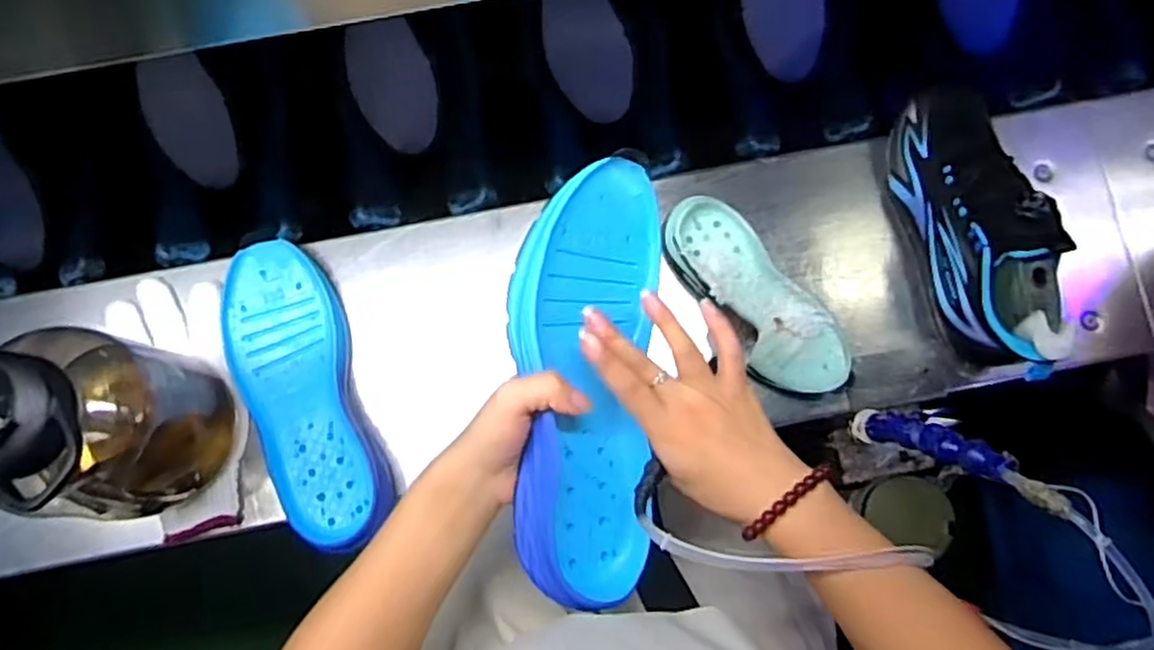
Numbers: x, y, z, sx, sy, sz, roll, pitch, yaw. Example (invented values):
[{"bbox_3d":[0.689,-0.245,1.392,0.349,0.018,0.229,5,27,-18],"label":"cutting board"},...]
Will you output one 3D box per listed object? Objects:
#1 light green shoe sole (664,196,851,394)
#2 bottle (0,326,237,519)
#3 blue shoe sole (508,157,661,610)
[{"bbox_3d":[0.149,-0.022,0.619,0.080,0.035,0.197,-37,82,-7],"label":"light green shoe sole"},{"bbox_3d":[-0.324,0.069,0.498,0.099,0.211,0.109,24,80,3],"label":"bottle"},{"bbox_3d":[0.006,0.030,0.438,0.096,0.042,0.256,2,90,-37],"label":"blue shoe sole"}]

